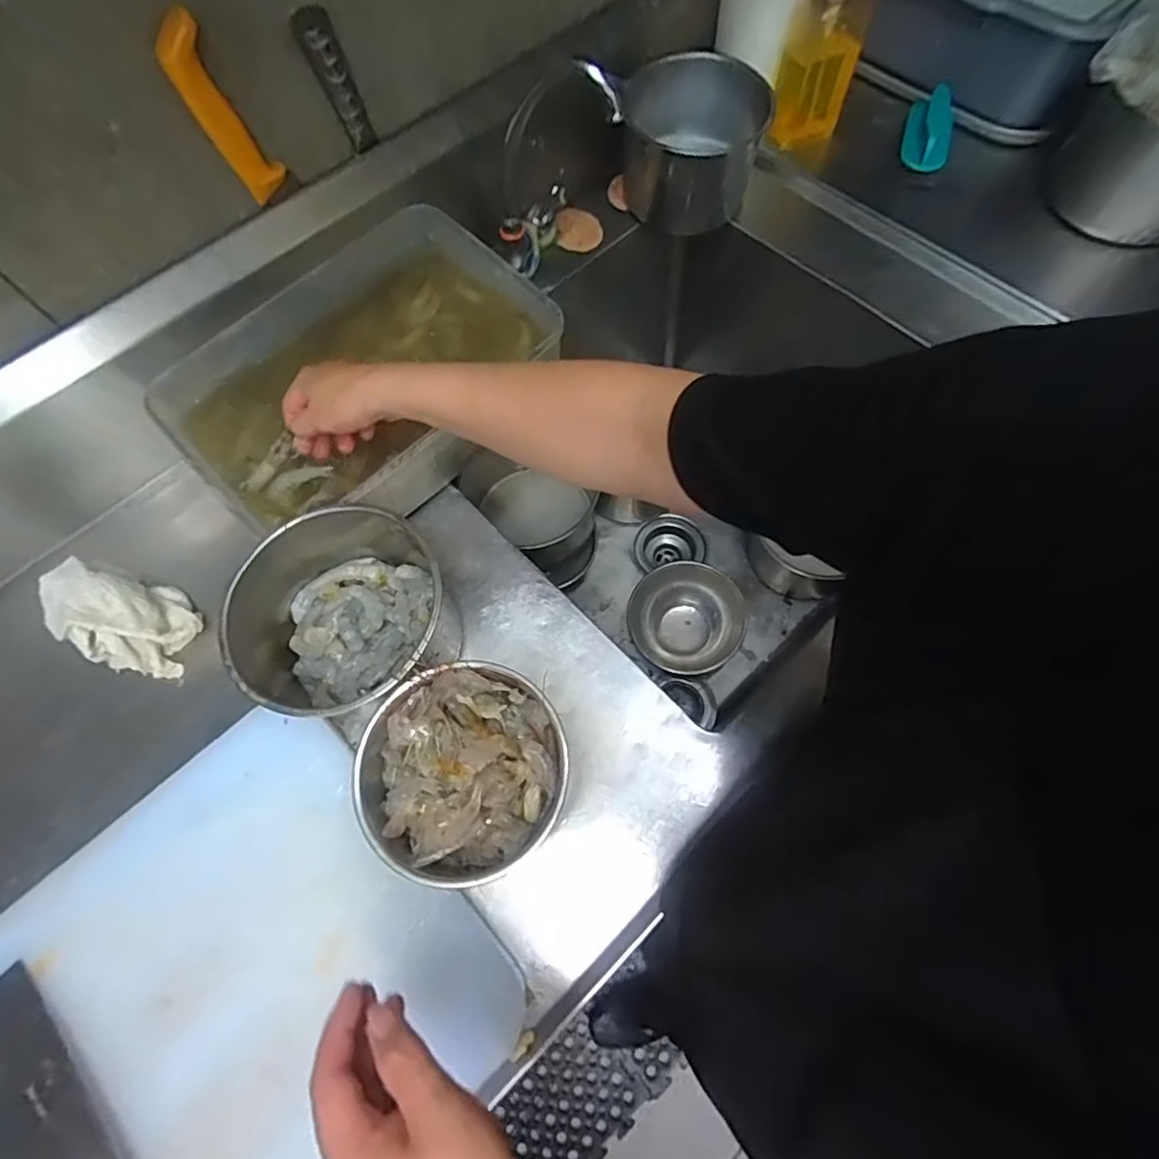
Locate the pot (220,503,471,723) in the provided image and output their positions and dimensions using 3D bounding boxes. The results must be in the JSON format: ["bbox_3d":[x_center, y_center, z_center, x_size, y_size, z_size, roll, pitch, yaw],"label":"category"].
[{"bbox_3d":[-0.206,0.043,0.523,0.166,0.111,0.177,-1,68,2],"label":"pot"}]

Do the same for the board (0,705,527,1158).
[{"bbox_3d":[-0.289,0.331,0.447,0.390,0.030,0.341,-42,72,-16],"label":"board"}]

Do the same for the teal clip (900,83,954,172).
[{"bbox_3d":[0.436,-0.564,0.740,0.053,0.037,0.107,17,70,9],"label":"teal clip"}]

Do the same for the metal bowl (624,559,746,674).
[{"bbox_3d":[0.155,0.068,0.899,0.161,0.081,0.148,-1,68,2],"label":"metal bowl"}]

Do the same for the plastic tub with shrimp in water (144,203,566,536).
[{"bbox_3d":[-0.216,-0.210,0.612,0.248,0.089,0.355,42,76,17],"label":"plastic tub with shrimp in water"}]

